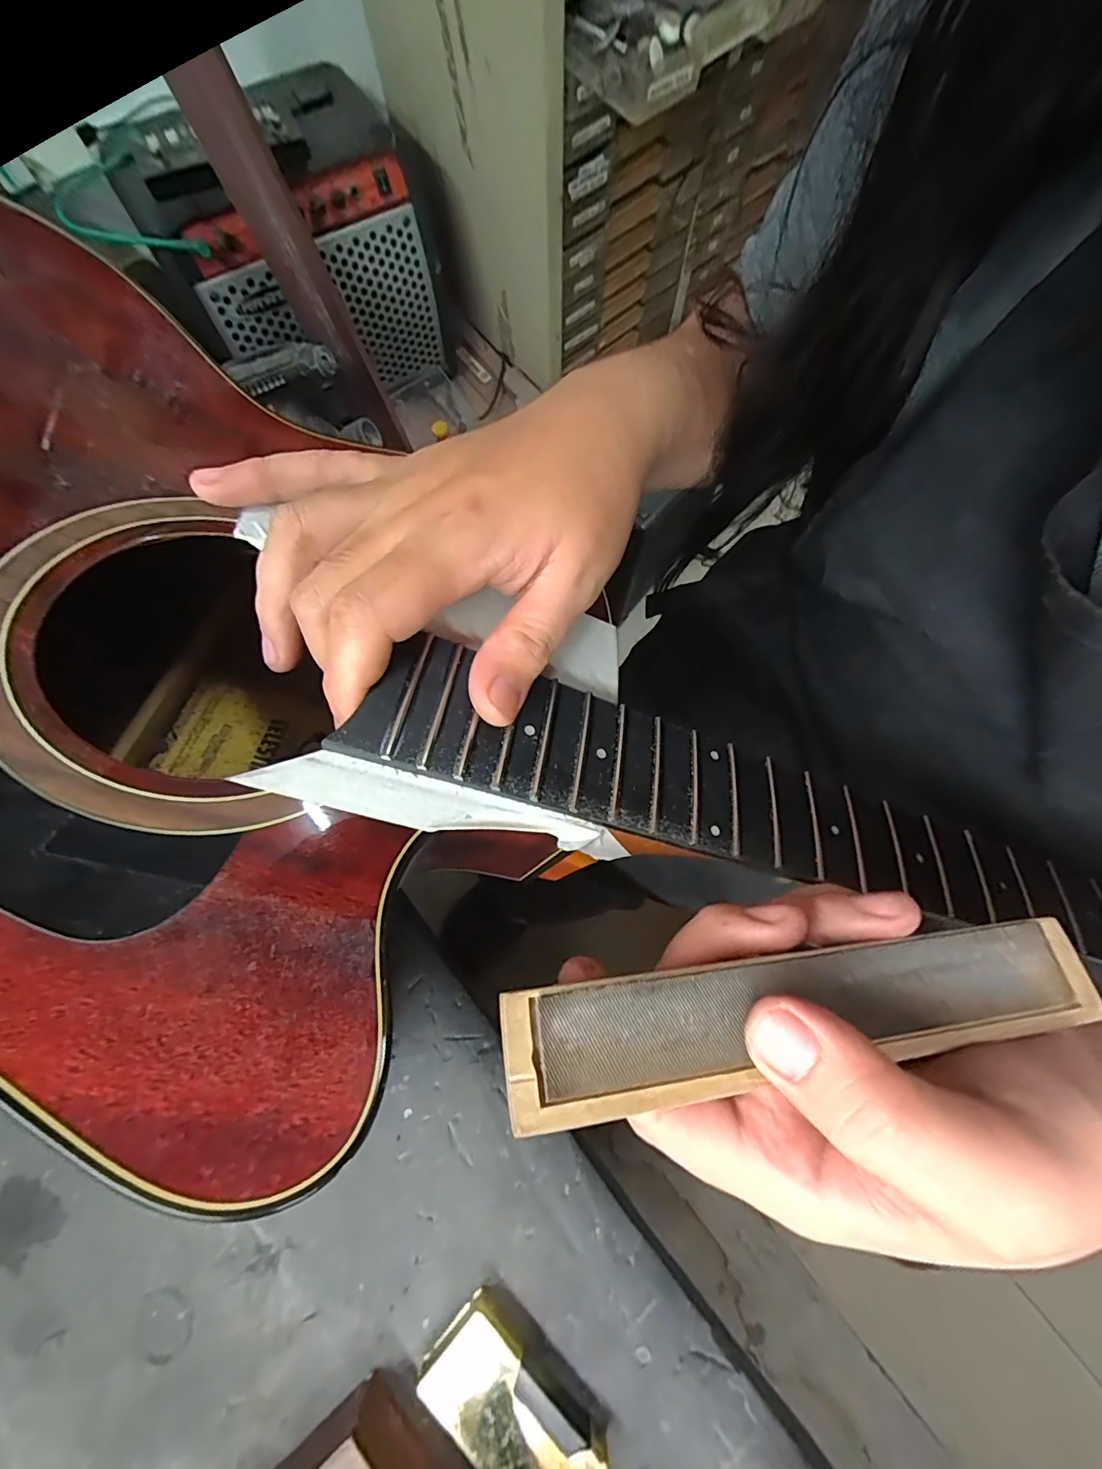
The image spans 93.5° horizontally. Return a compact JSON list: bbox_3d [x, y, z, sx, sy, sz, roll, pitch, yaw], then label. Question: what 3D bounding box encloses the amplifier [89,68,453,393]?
[{"bbox_3d":[-0.303,-0.591,0.641,0.307,0.251,0.197,-19,77,-3],"label":"amplifier"}]

